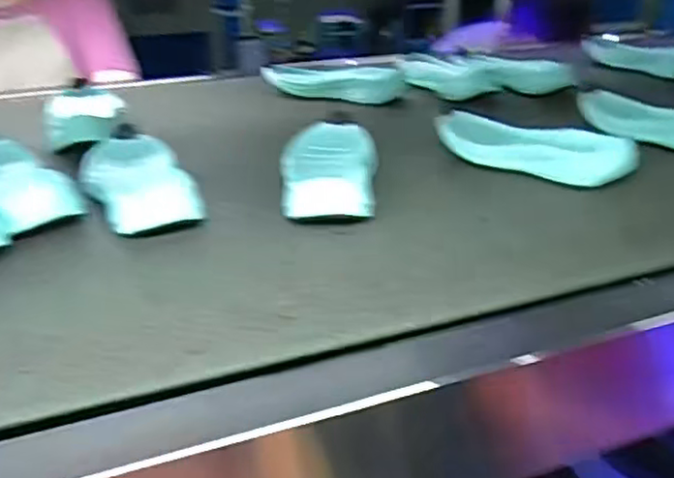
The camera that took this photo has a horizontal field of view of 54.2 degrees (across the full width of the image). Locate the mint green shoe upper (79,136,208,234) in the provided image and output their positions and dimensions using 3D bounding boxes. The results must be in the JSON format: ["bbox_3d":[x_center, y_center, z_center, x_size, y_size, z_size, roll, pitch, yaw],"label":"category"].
[{"bbox_3d":[-0.178,-0.053,0.585,0.085,0.038,0.182,-12,28,-20],"label":"mint green shoe upper"}]

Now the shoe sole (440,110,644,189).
[{"bbox_3d":[0.182,-0.089,0.646,0.066,0.037,0.202,-24,34,-38],"label":"shoe sole"}]

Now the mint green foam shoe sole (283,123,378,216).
[{"bbox_3d":[-0.006,-0.067,0.611,0.087,0.033,0.177,-2,27,-1],"label":"mint green foam shoe sole"}]

